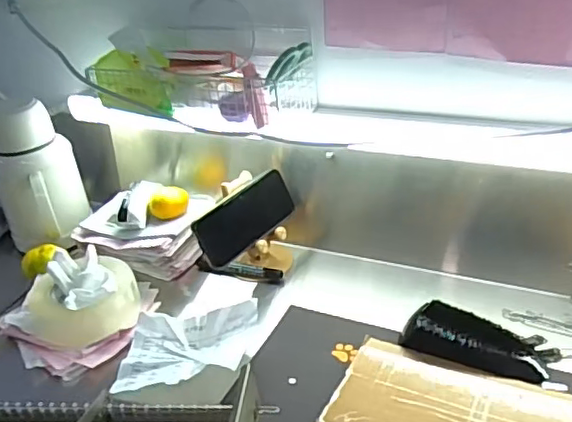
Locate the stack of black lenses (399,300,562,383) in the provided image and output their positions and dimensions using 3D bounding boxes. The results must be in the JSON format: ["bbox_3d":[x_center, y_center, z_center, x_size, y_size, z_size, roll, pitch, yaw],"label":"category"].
[{"bbox_3d":[0.212,0.142,0.658,0.169,0.045,0.054,5,32,20],"label":"stack of black lenses"}]

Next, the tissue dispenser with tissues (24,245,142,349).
[{"bbox_3d":[-0.272,0.118,0.790,0.147,0.063,0.133,-22,33,-23],"label":"tissue dispenser with tissues"}]

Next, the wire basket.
[{"bbox_3d":[-0.119,-0.193,0.801,0.298,0.108,0.131,11,34,29],"label":"wire basket"}]

